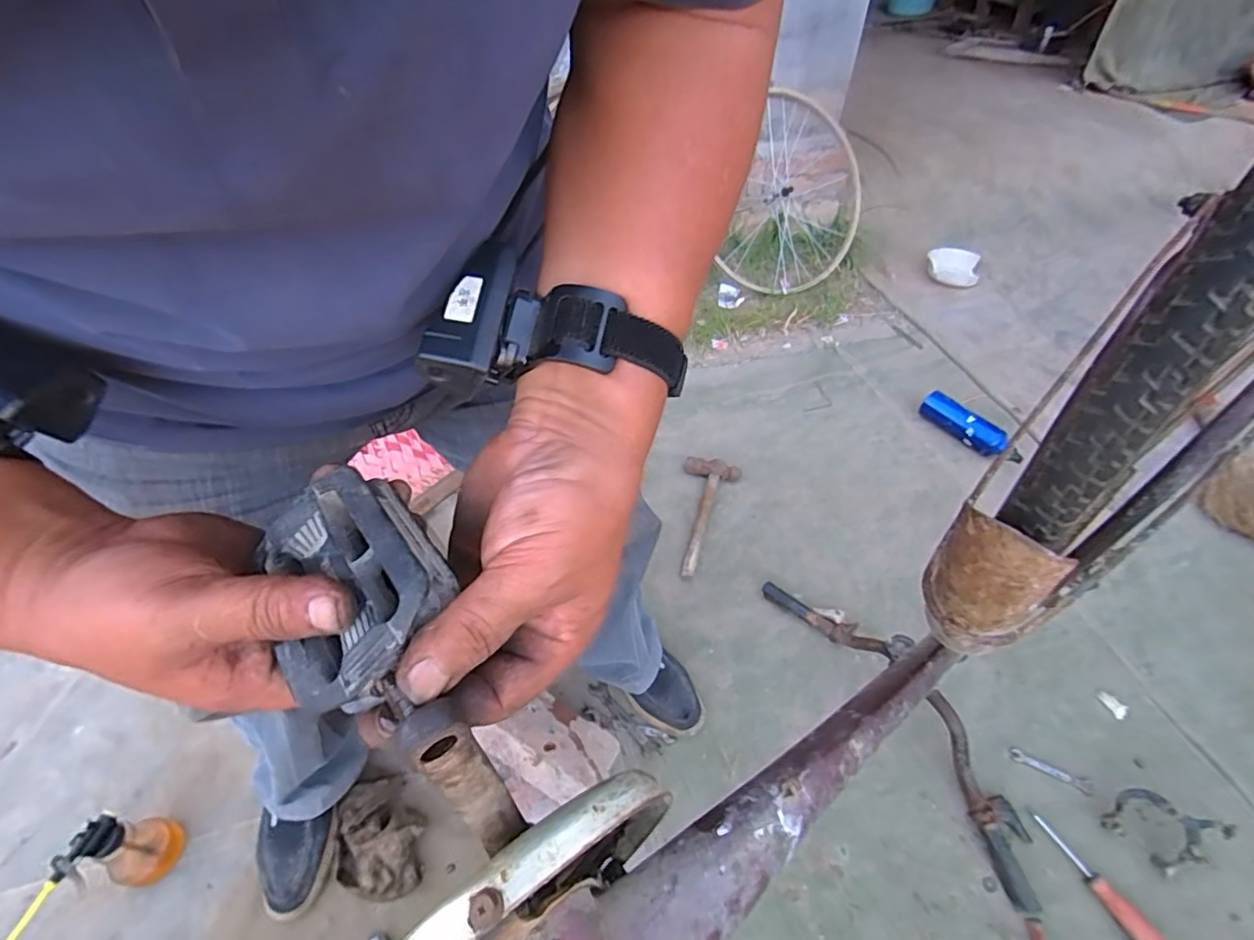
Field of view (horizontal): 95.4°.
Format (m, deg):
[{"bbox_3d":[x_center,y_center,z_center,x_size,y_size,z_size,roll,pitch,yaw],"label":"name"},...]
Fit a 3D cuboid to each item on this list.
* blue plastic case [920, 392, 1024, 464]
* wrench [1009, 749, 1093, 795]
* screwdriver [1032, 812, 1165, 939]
[{"bbox_3d":[0.780,-0.097,1.305,0.059,0.055,0.260,-17,41,-15],"label":"blue plastic case"},{"bbox_3d":[0.622,0.442,0.841,0.101,0.005,0.021,19,51,32],"label":"wrench"},{"bbox_3d":[0.615,0.540,0.745,0.025,0.023,0.173,-17,37,-15],"label":"screwdriver"}]

